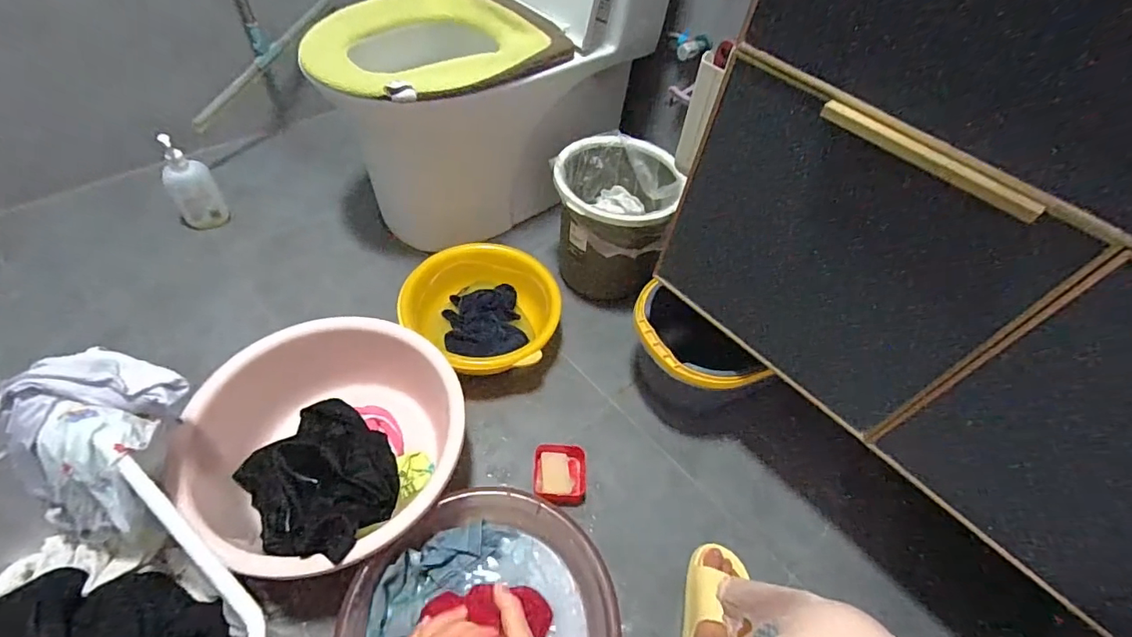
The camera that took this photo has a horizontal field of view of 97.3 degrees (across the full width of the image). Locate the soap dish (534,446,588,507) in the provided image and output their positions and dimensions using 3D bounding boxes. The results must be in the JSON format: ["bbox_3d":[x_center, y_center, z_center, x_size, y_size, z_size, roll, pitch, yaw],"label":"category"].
[{"bbox_3d":[-0.010,0.267,0.855,0.094,0.043,0.103,4,52,-5],"label":"soap dish"}]

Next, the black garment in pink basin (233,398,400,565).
[{"bbox_3d":[-0.360,0.234,0.736,0.260,0.125,0.201,36,56,19],"label":"black garment in pink basin"}]

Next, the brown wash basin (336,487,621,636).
[{"bbox_3d":[-0.096,0.419,0.669,0.347,0.114,0.325,4,52,-5],"label":"brown wash basin"}]

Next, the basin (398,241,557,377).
[{"bbox_3d":[-0.157,-0.004,0.986,0.293,0.130,0.269,36,56,19],"label":"basin"}]

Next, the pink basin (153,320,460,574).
[{"bbox_3d":[-0.356,0.198,0.770,0.383,0.193,0.363,4,52,-5],"label":"pink basin"}]

